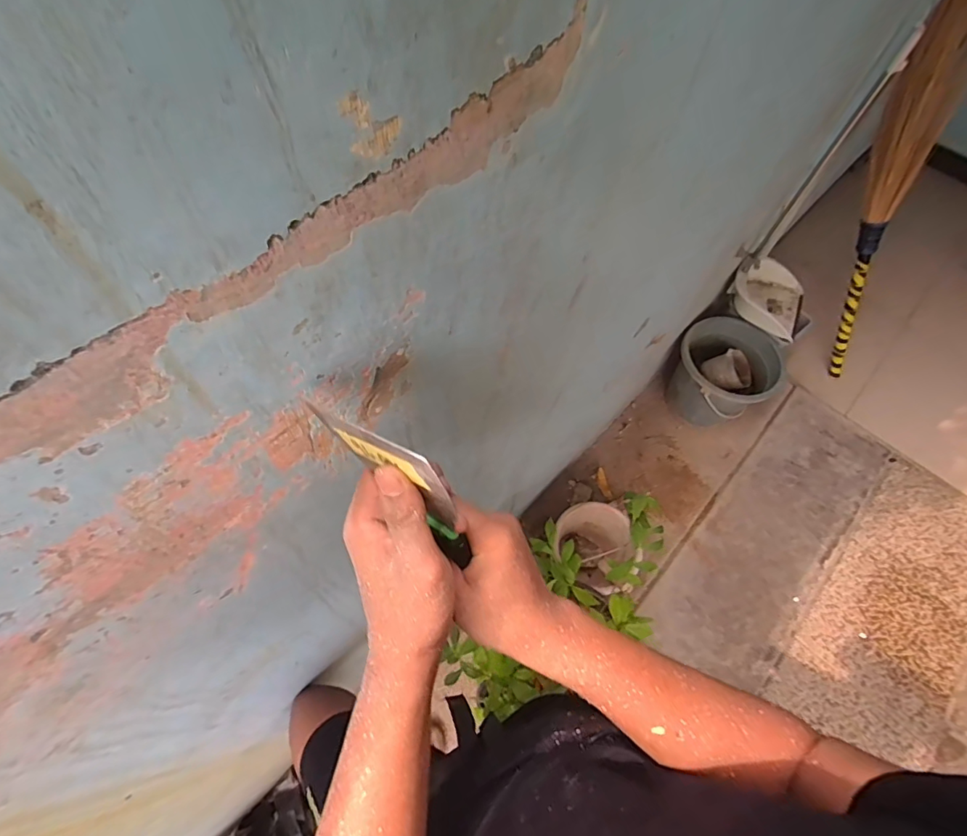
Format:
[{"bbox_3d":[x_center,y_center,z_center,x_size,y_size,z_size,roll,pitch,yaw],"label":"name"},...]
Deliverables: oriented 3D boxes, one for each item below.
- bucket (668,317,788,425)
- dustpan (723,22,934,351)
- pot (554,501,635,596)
[{"bbox_3d":[0.813,-0.126,1.758,0.331,0.316,0.346,1,62,-3],"label":"bucket"},{"bbox_3d":[1.057,-0.596,1.470,0.289,0.768,0.398,42,68,17],"label":"dustpan"},{"bbox_3d":[0.324,0.379,1.471,0.239,0.169,0.219,41,67,17],"label":"pot"}]

